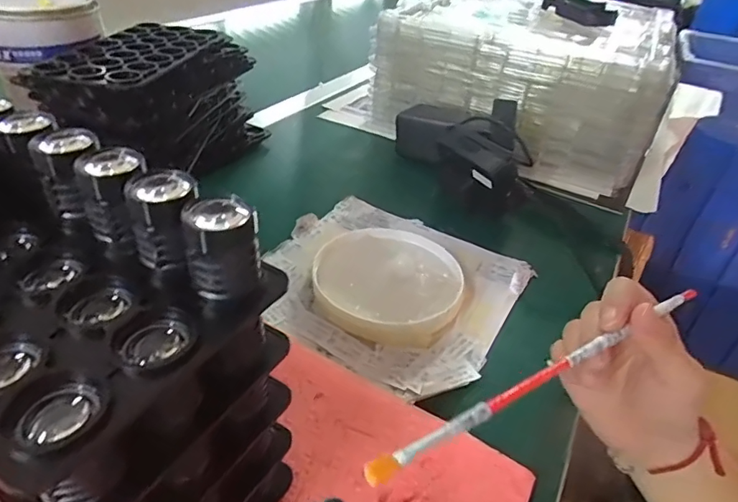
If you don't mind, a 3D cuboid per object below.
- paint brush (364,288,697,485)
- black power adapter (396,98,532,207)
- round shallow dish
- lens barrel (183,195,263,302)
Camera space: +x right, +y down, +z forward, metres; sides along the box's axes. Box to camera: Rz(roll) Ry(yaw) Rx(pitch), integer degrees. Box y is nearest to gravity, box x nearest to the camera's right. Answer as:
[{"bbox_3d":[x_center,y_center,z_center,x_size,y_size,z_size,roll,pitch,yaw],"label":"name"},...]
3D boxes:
[{"bbox_3d":[0.102,0.054,0.246,0.252,0.005,0.008,-15,41,-32],"label":"paint brush"},{"bbox_3d":[0.102,-0.116,0.541,0.093,0.074,0.196,-12,40,-23],"label":"black power adapter"},{"bbox_3d":[0.017,0.024,0.403,0.115,0.021,0.121,4,36,-3],"label":"round shallow dish"},{"bbox_3d":[-0.049,-0.002,0.167,0.023,0.031,0.020,-6,38,-16],"label":"lens barrel"}]

